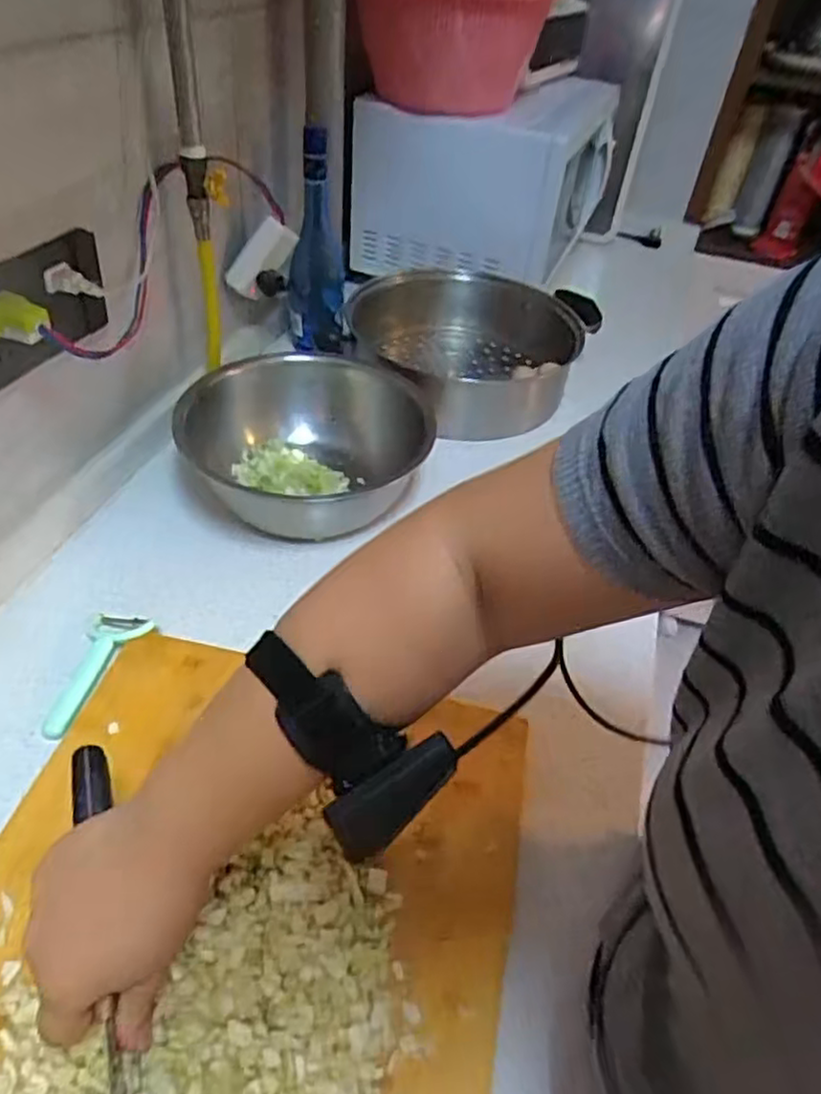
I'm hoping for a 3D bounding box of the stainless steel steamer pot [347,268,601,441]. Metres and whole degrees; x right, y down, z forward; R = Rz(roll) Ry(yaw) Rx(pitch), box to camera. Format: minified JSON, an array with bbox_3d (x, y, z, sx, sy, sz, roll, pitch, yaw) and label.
[{"bbox_3d":[0.083,-0.265,1.005,0.325,0.117,0.348,2,42,-2],"label":"stainless steel steamer pot"}]

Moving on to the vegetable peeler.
[{"bbox_3d":[-0.276,0.105,0.607,0.061,0.014,0.125,13,43,10],"label":"vegetable peeler"}]

